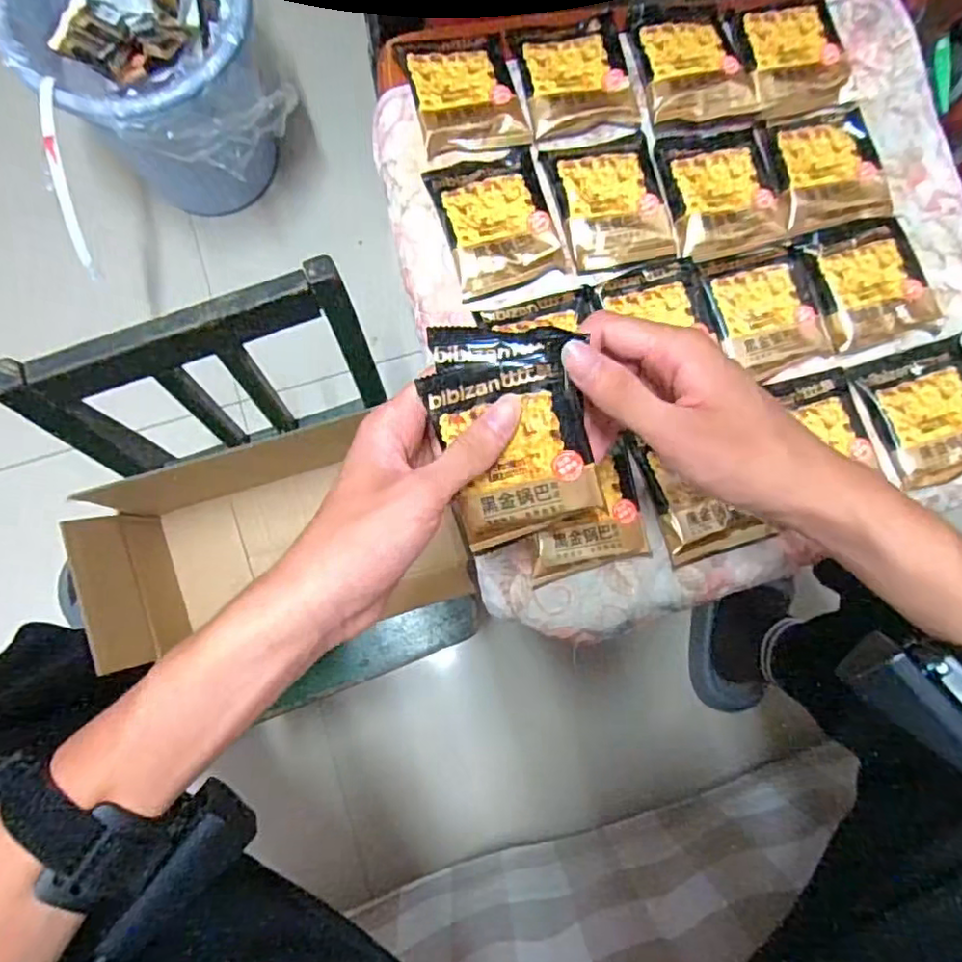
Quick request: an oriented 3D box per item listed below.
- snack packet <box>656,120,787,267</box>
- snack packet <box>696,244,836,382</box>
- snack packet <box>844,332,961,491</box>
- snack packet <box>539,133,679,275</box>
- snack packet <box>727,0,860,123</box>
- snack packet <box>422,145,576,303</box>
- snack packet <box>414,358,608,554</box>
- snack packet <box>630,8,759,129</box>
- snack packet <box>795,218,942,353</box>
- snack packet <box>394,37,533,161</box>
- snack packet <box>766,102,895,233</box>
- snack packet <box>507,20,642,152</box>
[{"bbox_3d":[0.169,-0.202,0.431,0.078,0.011,0.094,-9,83,-4],"label":"snack packet"},{"bbox_3d":[0.193,-0.116,0.419,0.074,0.009,0.085,-17,83,-5],"label":"snack packet"},{"bbox_3d":[0.303,-0.048,0.413,0.077,0.019,0.089,-21,83,-5],"label":"snack packet"},{"bbox_3d":[0.090,-0.193,0.426,0.077,0.016,0.091,-12,83,-4],"label":"snack packet"},{"bbox_3d":[0.228,-0.309,0.450,0.077,0.010,0.086,-15,83,-4],"label":"snack packet"},{"bbox_3d":[0.012,-0.177,0.416,0.075,0.014,0.098,-18,83,-5],"label":"snack packet"},{"bbox_3d":[0.017,-0.016,0.309,0.072,0.014,0.090,-13,100,19],"label":"snack packet"},{"bbox_3d":[0.154,-0.300,0.441,0.078,0.010,0.088,-7,82,-3],"label":"snack packet"},{"bbox_3d":[0.269,-0.137,0.428,0.079,0.010,0.081,-17,83,-5],"label":"snack packet"},{"bbox_3d":[-0.011,-0.269,0.428,0.073,0.018,0.082,-16,83,-5],"label":"snack packet"},{"bbox_3d":[0.246,-0.225,0.438,0.077,0.011,0.085,-12,83,-4],"label":"snack packet"},{"bbox_3d":[0.066,-0.282,0.440,0.075,0.021,0.084,-15,83,-4],"label":"snack packet"}]

